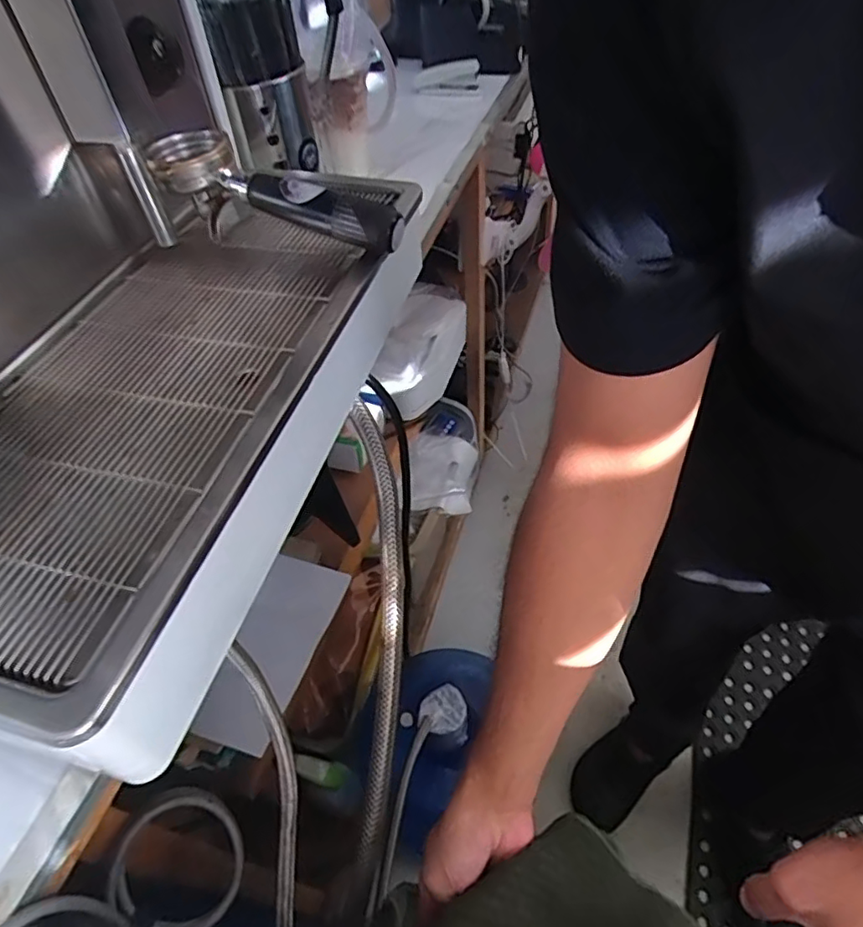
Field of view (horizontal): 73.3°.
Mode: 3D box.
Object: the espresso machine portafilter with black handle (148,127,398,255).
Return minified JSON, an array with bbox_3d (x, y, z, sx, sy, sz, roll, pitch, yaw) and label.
[{"bbox_3d":[-0.123,-0.208,0.473,0.204,0.058,0.058,19,52,2],"label":"espresso machine portafilter with black handle"}]

